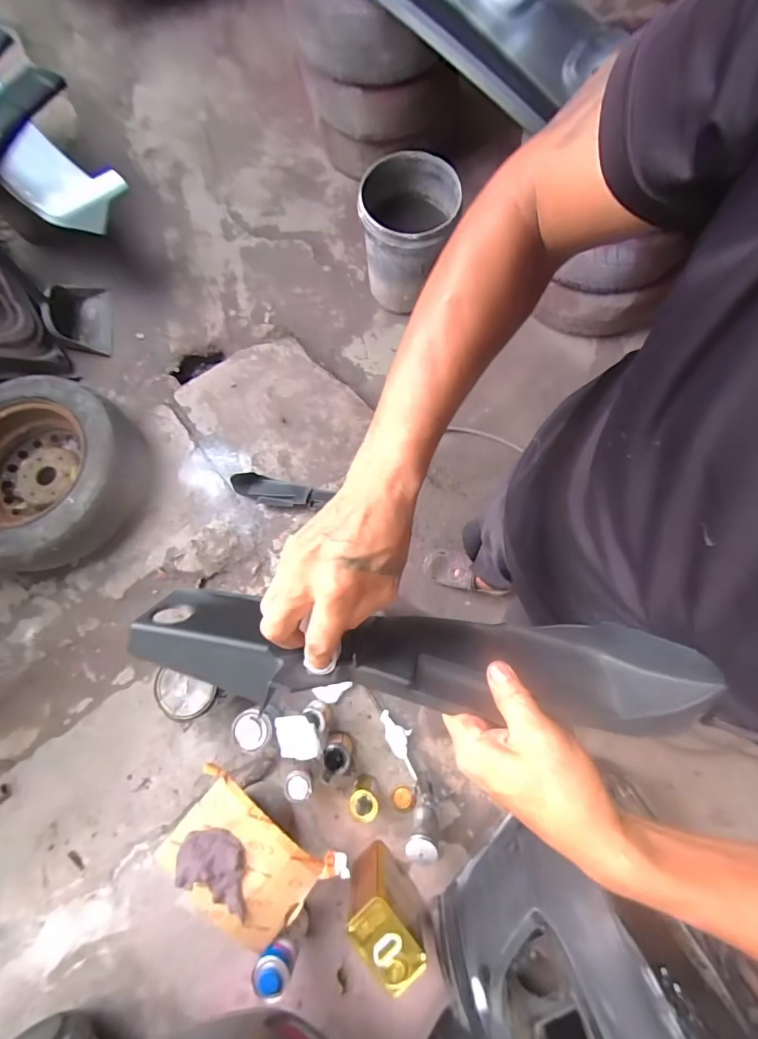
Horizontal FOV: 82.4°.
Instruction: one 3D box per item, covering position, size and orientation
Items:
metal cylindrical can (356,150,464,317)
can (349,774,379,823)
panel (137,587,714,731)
[{"bbox_3d":[0.090,-0.912,1.423,0.297,0.311,0.352,6,77,2],"label":"metal cylindrical can"},{"bbox_3d":[-0.037,0.723,1.122,0.069,0.118,0.073,0,75,1],"label":"can"},{"bbox_3d":[0.021,0.107,0.344,0.425,0.077,0.076,5,75,1],"label":"panel"}]

